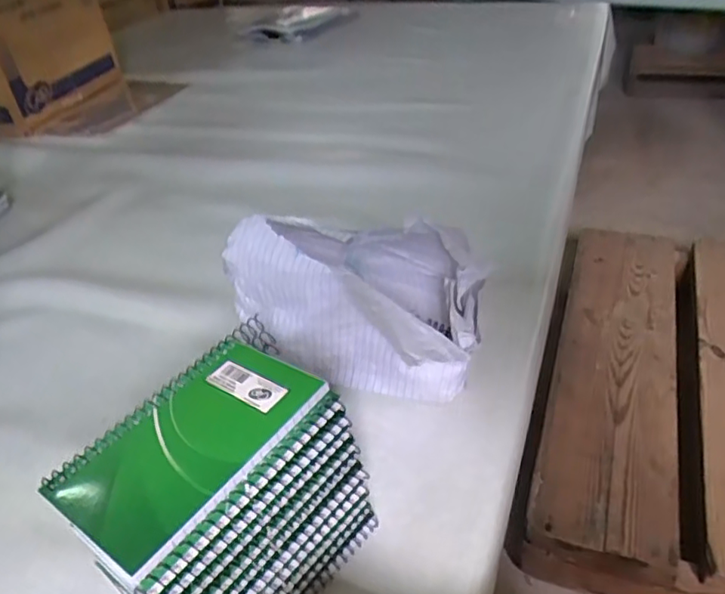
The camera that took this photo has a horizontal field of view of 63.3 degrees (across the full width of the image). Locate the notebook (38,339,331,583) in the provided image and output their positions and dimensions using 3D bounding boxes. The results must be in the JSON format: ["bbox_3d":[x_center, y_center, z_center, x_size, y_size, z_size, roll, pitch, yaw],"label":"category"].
[{"bbox_3d":[-0.090,0.072,0.308,0.079,0.005,0.129,22,46,32],"label":"notebook"}]

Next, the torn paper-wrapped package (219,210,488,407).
[{"bbox_3d":[0.008,0.001,0.448,0.182,0.130,0.147,21,45,31],"label":"torn paper-wrapped package"}]

